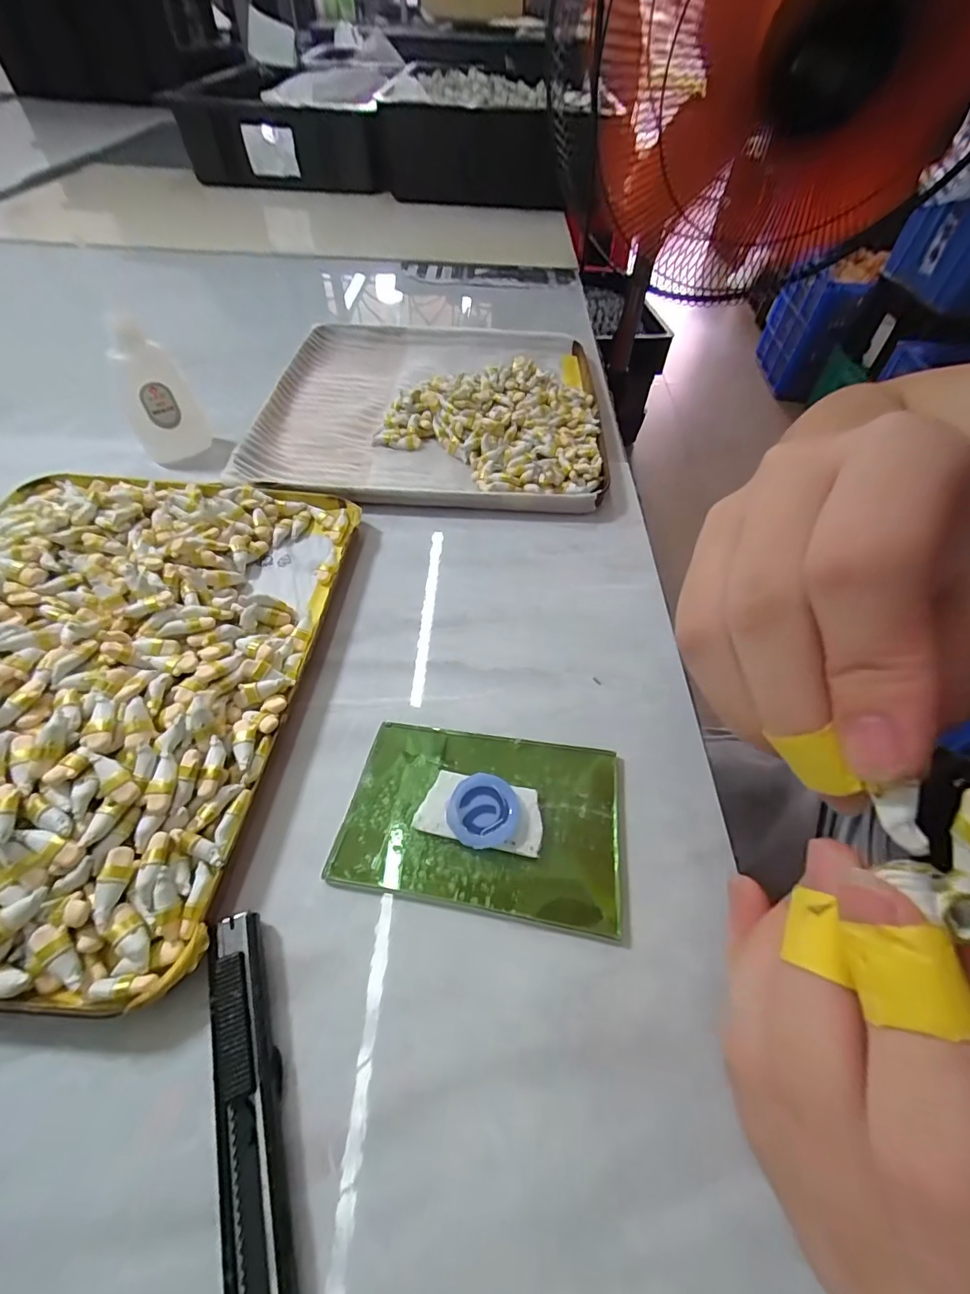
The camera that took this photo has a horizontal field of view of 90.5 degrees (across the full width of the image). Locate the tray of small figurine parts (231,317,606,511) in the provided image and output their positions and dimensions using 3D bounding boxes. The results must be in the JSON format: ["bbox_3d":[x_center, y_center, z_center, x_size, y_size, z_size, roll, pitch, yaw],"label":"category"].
[{"bbox_3d":[-0.037,-0.185,0.361,0.238,0.027,0.234,2,54,0],"label":"tray of small figurine parts"}]

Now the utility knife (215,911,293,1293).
[{"bbox_3d":[-0.060,0.142,0.126,0.015,0.011,0.130,-15,56,-12],"label":"utility knife"}]

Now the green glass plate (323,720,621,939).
[{"bbox_3d":[0.000,0.064,0.186,0.103,0.010,0.066,8,54,4],"label":"green glass plate"}]

